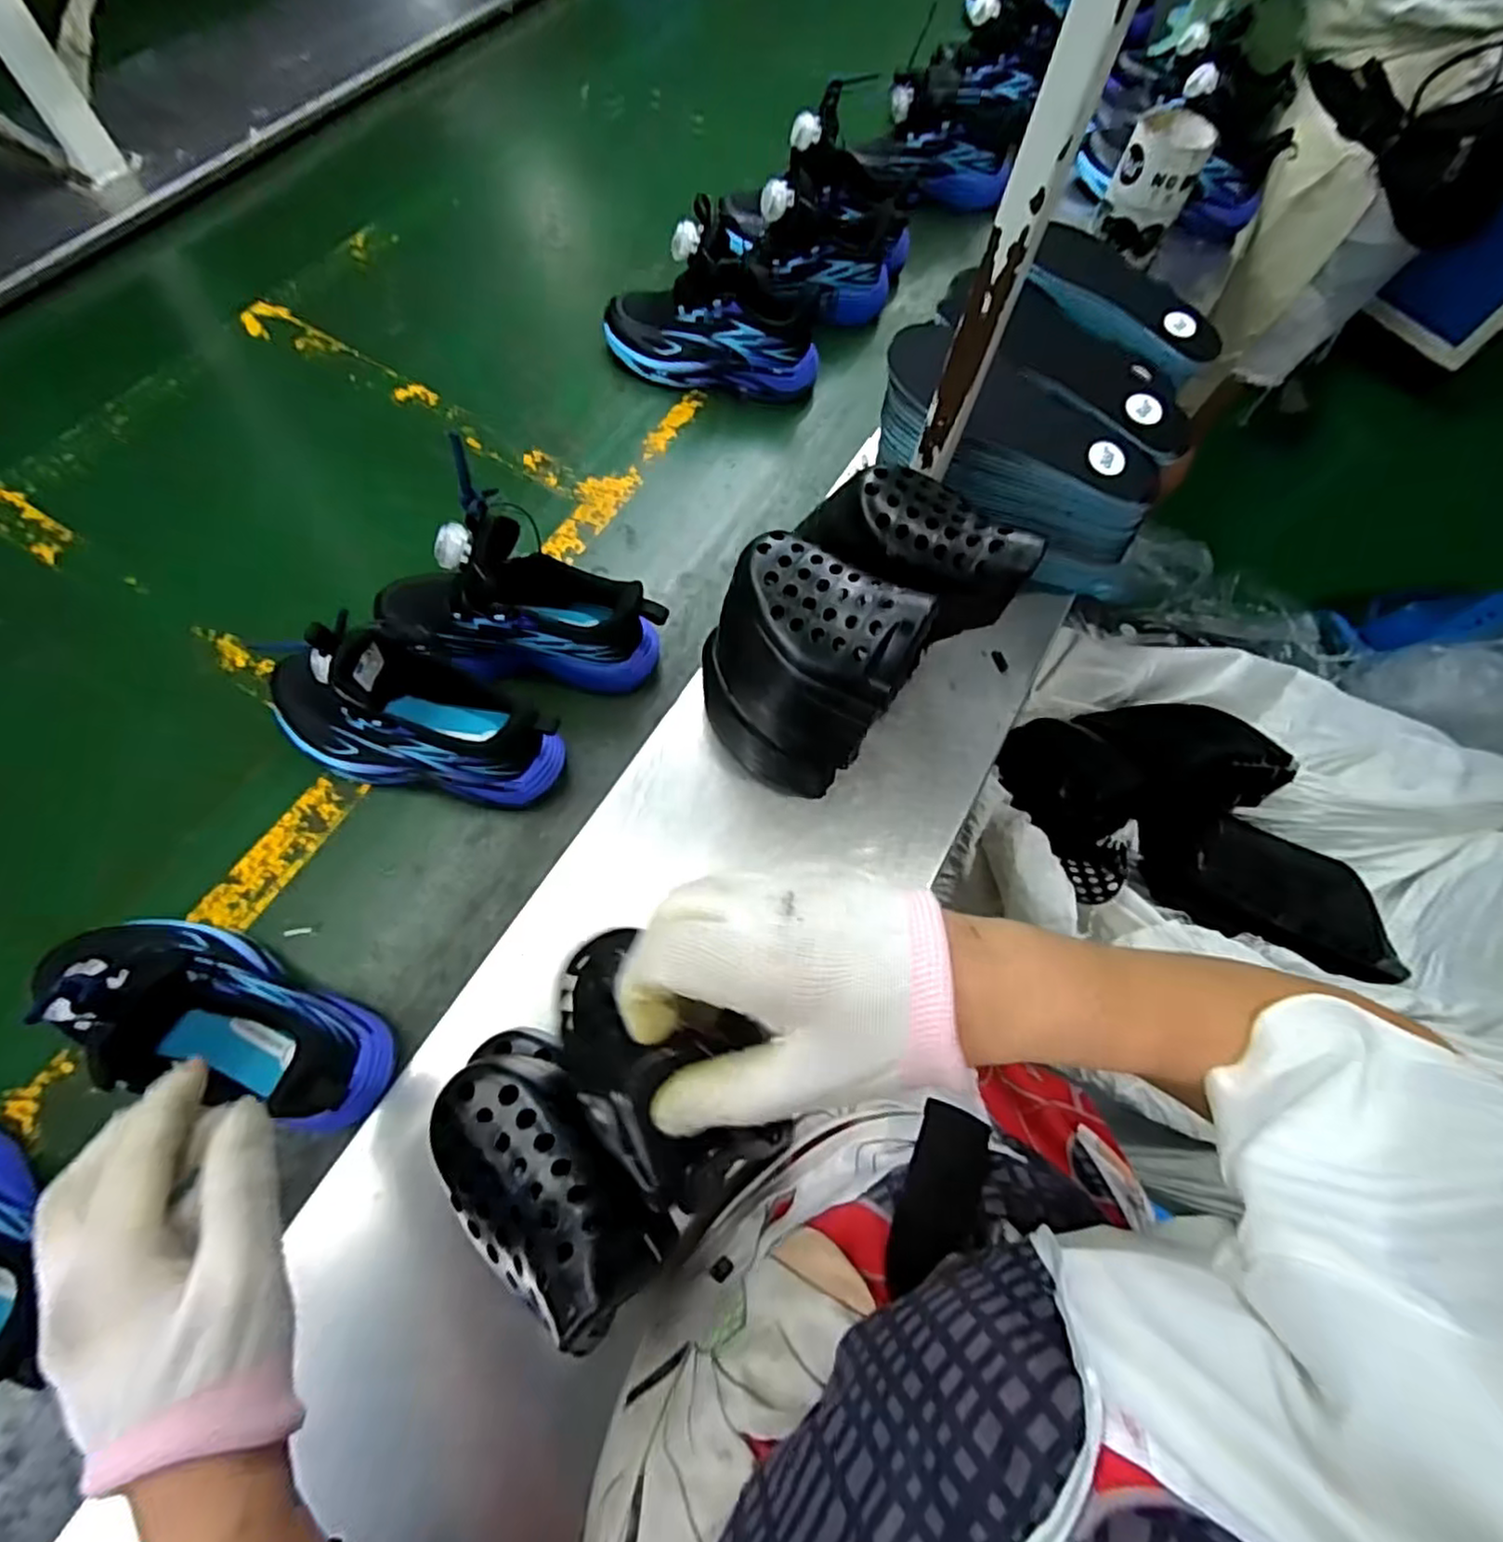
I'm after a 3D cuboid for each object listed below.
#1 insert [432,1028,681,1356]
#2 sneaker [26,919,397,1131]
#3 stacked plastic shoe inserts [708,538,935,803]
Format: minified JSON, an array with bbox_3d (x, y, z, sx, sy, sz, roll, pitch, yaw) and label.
[{"bbox_3d":[-0.102,0.186,0.328,0.070,0.043,0.143,-38,57,-17],"label":"insert"},{"bbox_3d":[-0.309,0.134,0.387,0.194,0.144,0.068,25,68,10],"label":"sneaker"},{"bbox_3d":[0.030,-0.063,0.465,0.125,0.175,0.078,38,69,11],"label":"stacked plastic shoe inserts"}]

